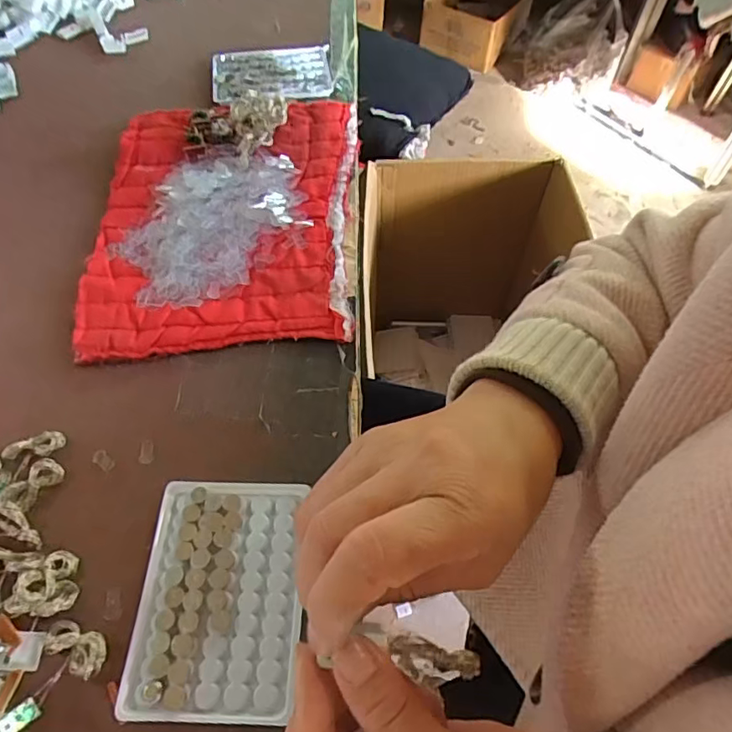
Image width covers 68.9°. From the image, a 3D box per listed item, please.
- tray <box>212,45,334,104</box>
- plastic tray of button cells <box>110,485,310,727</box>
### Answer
[{"bbox_3d":[-0.107,-0.335,0.603,0.131,0.008,0.107,-8,58,-4],"label":"tray"},{"bbox_3d":[-0.087,0.132,0.315,0.092,0.010,0.128,0,58,1],"label":"plastic tray of button cells"}]

